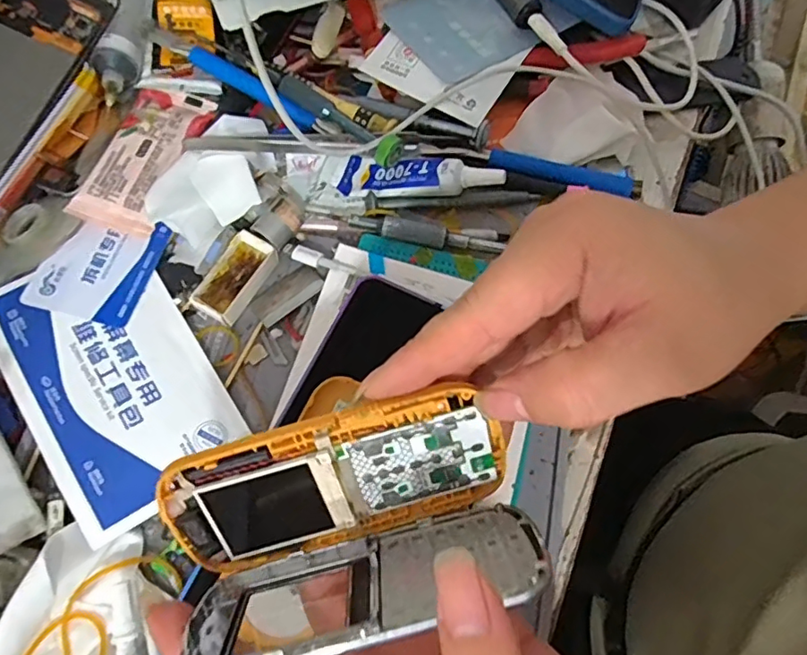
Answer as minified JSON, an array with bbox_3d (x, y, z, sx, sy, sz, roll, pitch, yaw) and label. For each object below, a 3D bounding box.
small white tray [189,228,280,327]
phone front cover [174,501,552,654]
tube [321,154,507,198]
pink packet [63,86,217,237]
[{"bbox_3d":[-0.089,-0.026,0.290,0.023,0.011,0.048,31,72,10],"label":"small white tray"},{"bbox_3d":[-0.013,0.085,0.182,0.117,0.057,0.004,-16,100,-4],"label":"phone front cover"},{"bbox_3d":[0.005,-0.086,0.304,0.100,0.014,0.024,7,68,20],"label":"tube"},{"bbox_3d":[-0.144,-0.098,0.302,0.041,0.007,0.094,14,70,4],"label":"pink packet"}]

